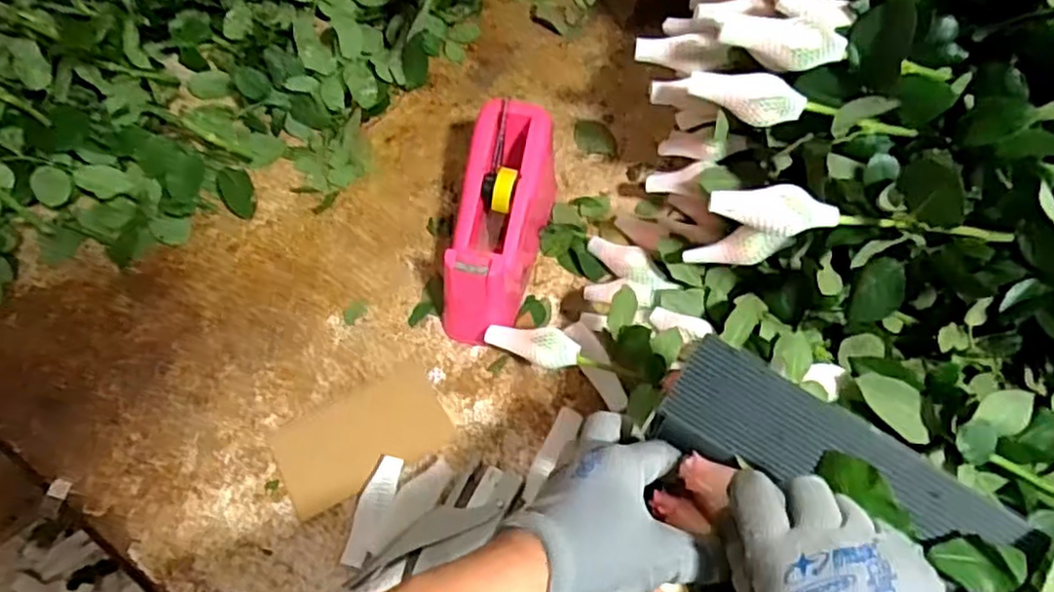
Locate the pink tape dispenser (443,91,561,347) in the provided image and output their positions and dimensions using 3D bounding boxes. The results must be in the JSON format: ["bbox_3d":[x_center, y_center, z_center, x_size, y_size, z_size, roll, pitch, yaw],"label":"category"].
[{"bbox_3d":[-0.022,-0.063,0.645,0.077,0.102,0.204,10,62,4],"label":"pink tape dispenser"}]

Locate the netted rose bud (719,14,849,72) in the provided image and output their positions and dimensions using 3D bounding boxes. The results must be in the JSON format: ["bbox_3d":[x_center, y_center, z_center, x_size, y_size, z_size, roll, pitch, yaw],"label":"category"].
[{"bbox_3d":[0.173,-0.172,0.484,0.083,0.027,0.023,10,62,4],"label":"netted rose bud"}]

